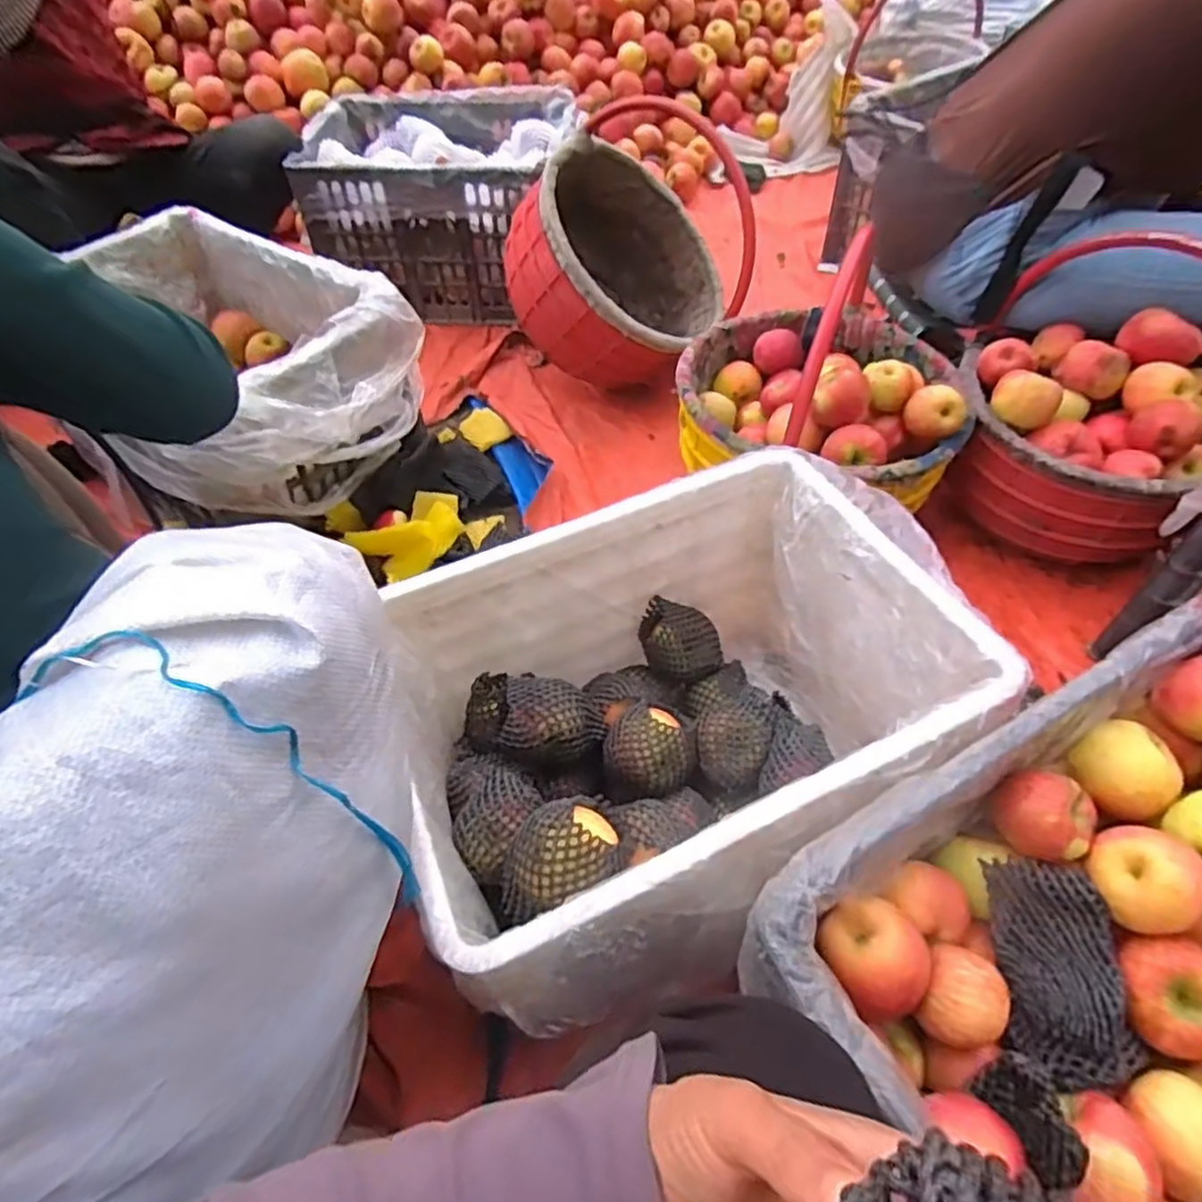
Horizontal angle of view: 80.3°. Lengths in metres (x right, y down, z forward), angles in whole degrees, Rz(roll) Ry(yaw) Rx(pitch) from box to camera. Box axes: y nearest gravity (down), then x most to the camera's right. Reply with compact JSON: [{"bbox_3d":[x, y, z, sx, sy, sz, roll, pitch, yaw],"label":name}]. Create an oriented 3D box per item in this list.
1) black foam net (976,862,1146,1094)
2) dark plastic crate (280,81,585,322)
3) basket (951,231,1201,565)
[{"bbox_3d":[0.326,0.256,0.500,0.078,0.050,0.134,-2,51,2],"label":"black foam net"},{"bbox_3d":[-0.327,-0.817,1.477,0.510,0.284,0.404,2,51,5],"label":"dark plastic crate"},{"bbox_3d":[0.641,-0.252,0.918,0.336,0.305,0.281,28,58,24],"label":"basket"}]

